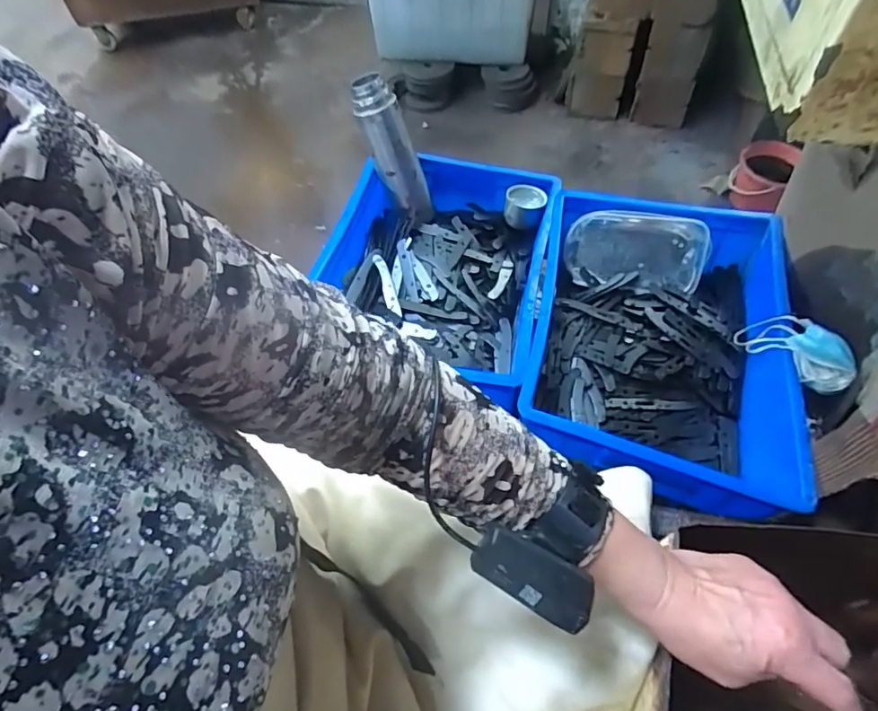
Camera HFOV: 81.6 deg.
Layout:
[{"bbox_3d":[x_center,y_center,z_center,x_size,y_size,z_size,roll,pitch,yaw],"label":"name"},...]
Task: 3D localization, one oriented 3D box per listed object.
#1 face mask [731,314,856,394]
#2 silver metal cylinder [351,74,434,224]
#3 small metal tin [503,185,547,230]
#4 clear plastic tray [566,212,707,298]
[{"bbox_3d":[0.410,-0.005,0.587,0.052,0.071,0.118,-31,61,-15],"label":"face mask"},{"bbox_3d":[-0.064,-0.296,0.748,0.050,0.223,0.055,19,59,39],"label":"silver metal cylinder"},{"bbox_3d":[0.133,-0.232,0.796,0.062,0.039,0.058,-2,58,3],"label":"small metal tin"},{"bbox_3d":[0.283,-0.150,0.737,0.189,0.022,0.105,11,103,15],"label":"clear plastic tray"}]

